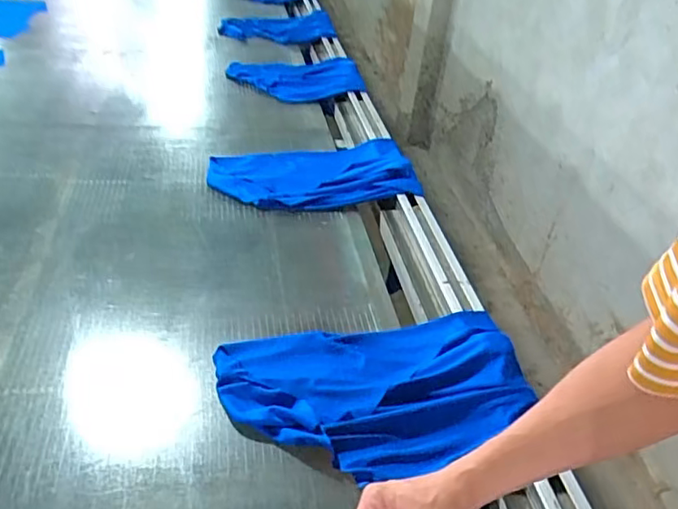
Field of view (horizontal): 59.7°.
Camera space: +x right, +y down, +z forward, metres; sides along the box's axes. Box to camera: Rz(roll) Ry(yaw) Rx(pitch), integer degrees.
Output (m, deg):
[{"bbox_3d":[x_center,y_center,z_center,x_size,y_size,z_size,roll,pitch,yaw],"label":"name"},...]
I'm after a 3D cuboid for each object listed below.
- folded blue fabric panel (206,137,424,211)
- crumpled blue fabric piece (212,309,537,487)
[{"bbox_3d":[-0.053,-0.160,1.186,0.408,0.063,0.212,-4,38,-14],"label":"folded blue fabric panel"},{"bbox_3d":[0.056,0.169,0.750,0.394,0.048,0.244,-6,39,-16],"label":"crumpled blue fabric piece"}]

